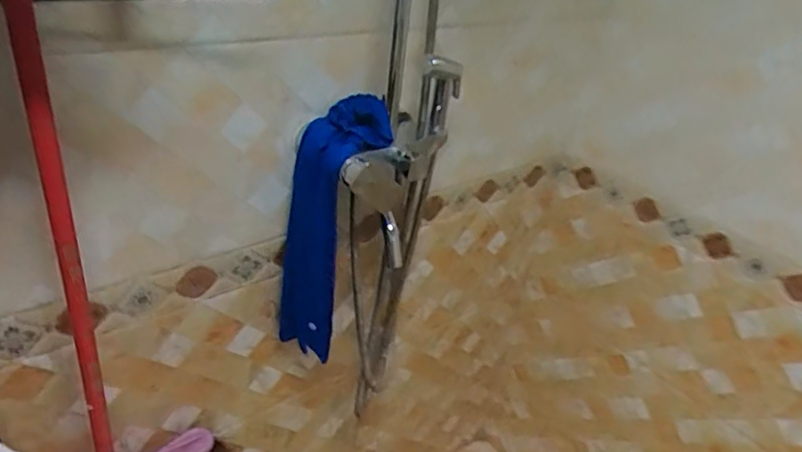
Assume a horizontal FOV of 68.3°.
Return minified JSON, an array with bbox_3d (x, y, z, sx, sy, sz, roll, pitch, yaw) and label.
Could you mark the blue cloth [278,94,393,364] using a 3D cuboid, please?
[{"bbox_3d":[-0.104,0.013,0.887,0.139,0.396,0.102,-13,36,-31],"label":"blue cloth"}]

